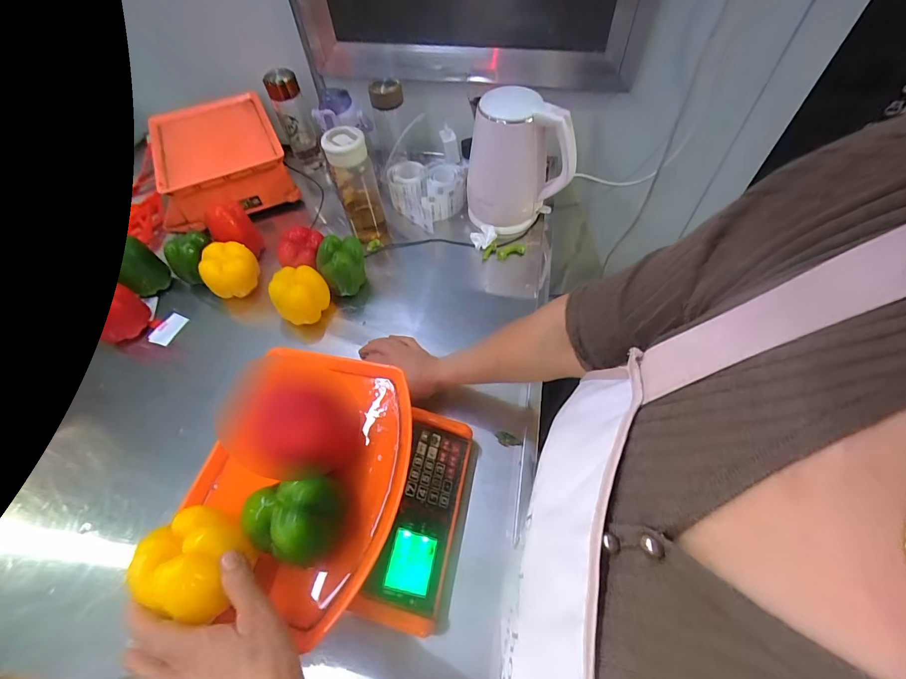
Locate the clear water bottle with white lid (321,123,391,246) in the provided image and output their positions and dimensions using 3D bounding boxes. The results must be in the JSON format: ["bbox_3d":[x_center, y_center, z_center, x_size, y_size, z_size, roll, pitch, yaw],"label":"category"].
[{"bbox_3d":[-0.176,-0.276,0.721,0.074,0.208,0.061,-18,57,-8],"label":"clear water bottle with white lid"}]

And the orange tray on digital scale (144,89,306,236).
[{"bbox_3d":[-0.503,-0.382,0.831,0.270,0.117,0.282,-21,58,-11],"label":"orange tray on digital scale"}]

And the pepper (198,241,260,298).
[{"bbox_3d":[-0.403,-0.126,0.697,0.078,0.076,0.067,-4,56,1],"label":"pepper"}]

